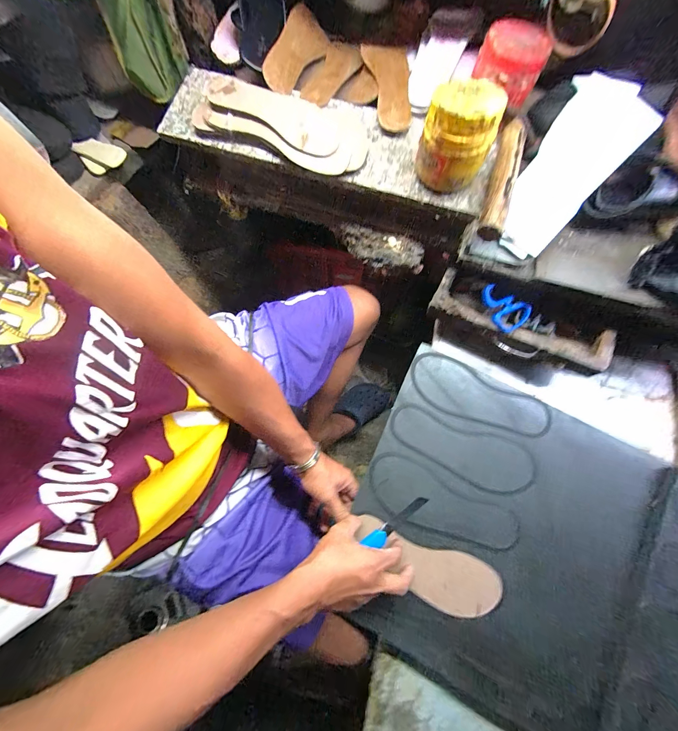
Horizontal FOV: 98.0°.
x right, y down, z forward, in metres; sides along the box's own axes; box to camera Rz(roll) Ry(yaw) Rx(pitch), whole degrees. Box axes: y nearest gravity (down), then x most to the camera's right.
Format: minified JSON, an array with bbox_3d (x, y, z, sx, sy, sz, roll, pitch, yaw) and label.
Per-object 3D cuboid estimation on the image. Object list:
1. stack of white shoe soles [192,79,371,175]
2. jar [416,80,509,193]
[{"bbox_3d":[-0.085,-0.400,0.482,0.280,0.030,0.127,25,79,6],"label":"stack of white shoe soles"},{"bbox_3d":[0.164,-0.324,0.419,0.093,0.114,0.098,0,76,-1],"label":"jar"}]

